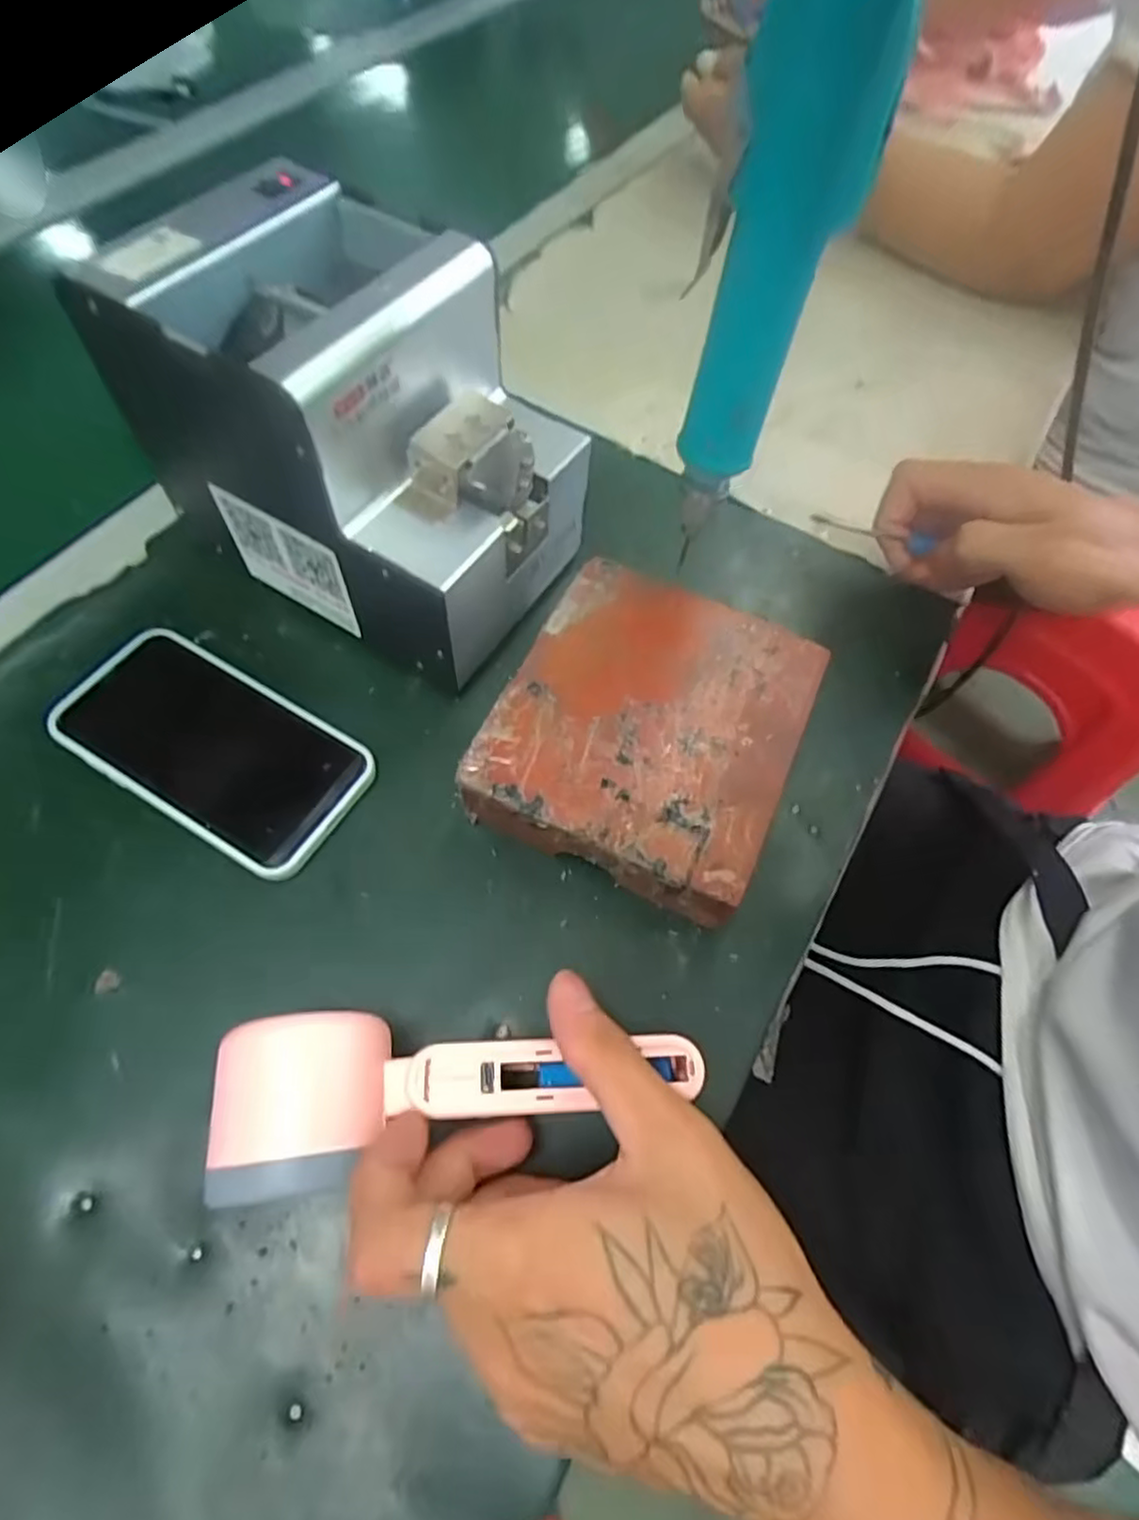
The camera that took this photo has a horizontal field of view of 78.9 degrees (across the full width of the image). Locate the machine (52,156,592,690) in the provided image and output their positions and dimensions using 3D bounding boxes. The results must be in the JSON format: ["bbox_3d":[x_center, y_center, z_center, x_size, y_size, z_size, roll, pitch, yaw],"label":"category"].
[{"bbox_3d":[-0.095,-0.154,0.329,0.174,0.140,0.123,30,64,12],"label":"machine"}]

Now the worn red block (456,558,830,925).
[{"bbox_3d":[0.036,-0.012,0.331,0.128,0.043,0.149,24,63,9],"label":"worn red block"}]

